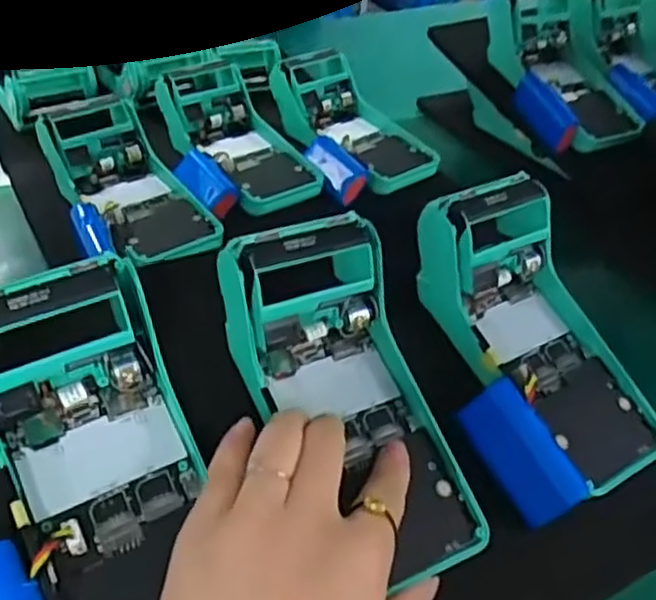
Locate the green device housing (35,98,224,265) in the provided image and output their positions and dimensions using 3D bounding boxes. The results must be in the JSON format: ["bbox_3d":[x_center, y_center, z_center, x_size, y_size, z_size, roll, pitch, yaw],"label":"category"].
[{"bbox_3d":[-0.157,-0.088,0.542,0.080,0.053,0.176,-25,63,-32],"label":"green device housing"}]

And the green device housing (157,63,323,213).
[{"bbox_3d":[-0.081,-0.139,0.609,0.084,0.055,0.179,-21,61,-29],"label":"green device housing"}]

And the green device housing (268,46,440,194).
[{"bbox_3d":[0.023,-0.169,0.638,0.092,0.060,0.173,-26,50,-33],"label":"green device housing"}]

